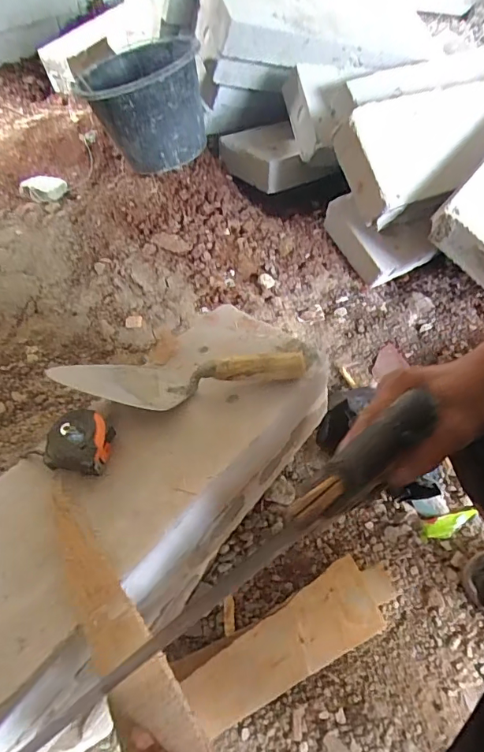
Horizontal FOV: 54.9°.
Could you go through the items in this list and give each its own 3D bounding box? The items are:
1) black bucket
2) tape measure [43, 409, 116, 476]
[{"bbox_3d":[-0.217,-0.617,1.056,0.275,0.190,0.281,-2,50,2],"label":"black bucket"},{"bbox_3d":[-0.183,0.073,0.524,0.073,0.033,0.064,6,50,9],"label":"tape measure"}]

